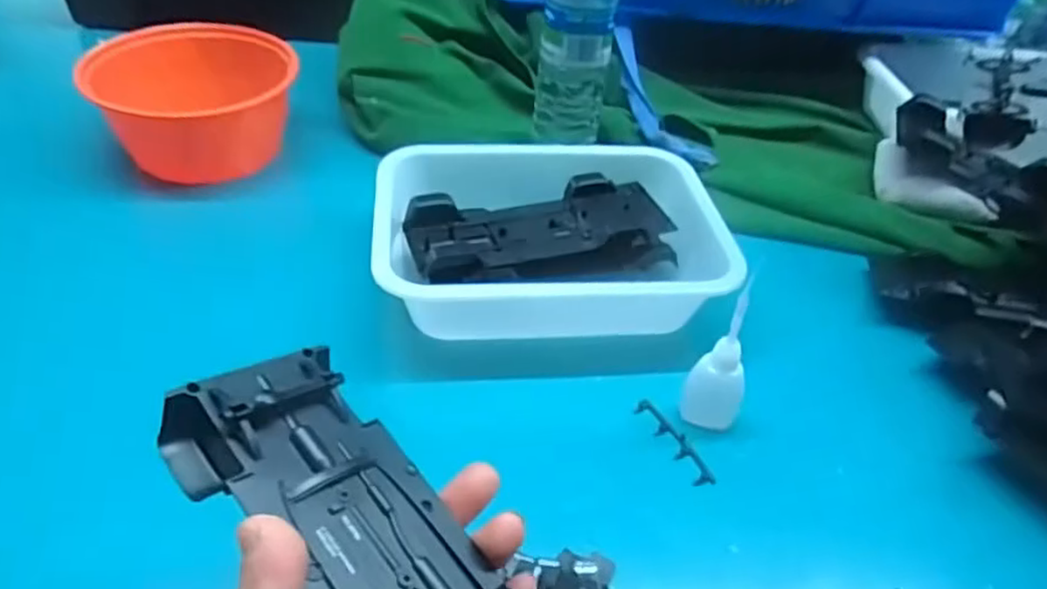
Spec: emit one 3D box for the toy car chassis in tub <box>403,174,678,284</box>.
[{"bbox_3d":[0.014,-0.042,0.535,0.199,0.042,0.092,-8,43,-15],"label":"toy car chassis in tub"}]

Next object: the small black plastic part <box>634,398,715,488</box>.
[{"bbox_3d":[0.094,0.091,0.437,0.015,0.004,0.069,-17,46,-24],"label":"small black plastic part"}]

